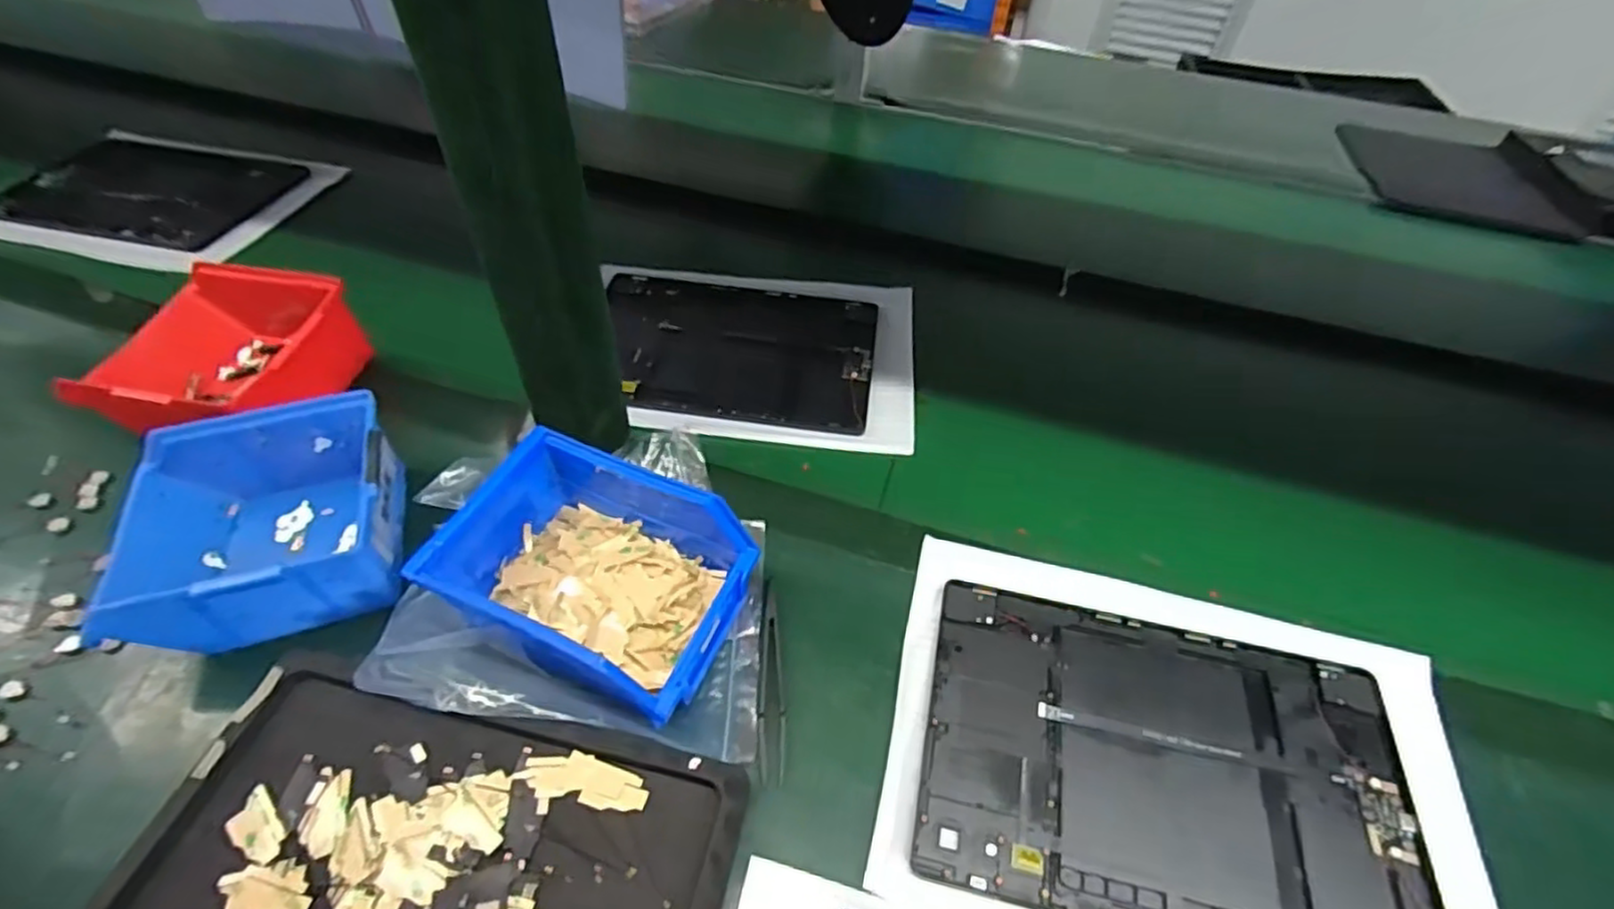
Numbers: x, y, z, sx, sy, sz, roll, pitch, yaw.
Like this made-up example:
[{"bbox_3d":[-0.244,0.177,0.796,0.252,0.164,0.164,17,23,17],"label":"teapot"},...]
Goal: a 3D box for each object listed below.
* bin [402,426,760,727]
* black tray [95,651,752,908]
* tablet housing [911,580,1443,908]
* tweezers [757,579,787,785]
[{"bbox_3d":[-0.110,0.065,0.371,0.140,0.072,0.113,20,48,13],"label":"bin"},{"bbox_3d":[-0.166,0.182,0.295,0.255,0.024,0.151,12,47,6],"label":"black tray"},{"bbox_3d":[0.182,0.156,0.352,0.237,0.013,0.156,12,47,6],"label":"tablet housing"},{"bbox_3d":[-0.019,0.117,0.371,0.014,0.010,0.109,0,47,-6],"label":"tweezers"}]

